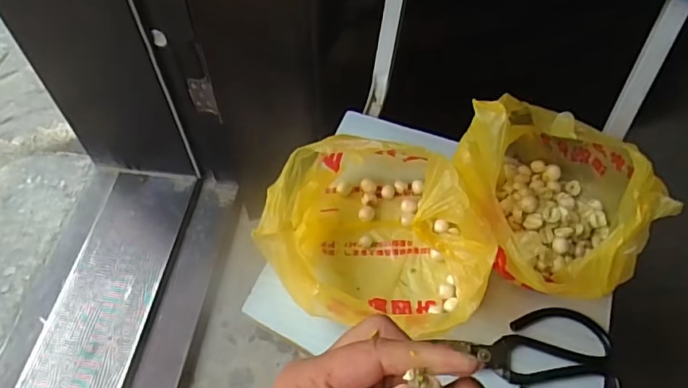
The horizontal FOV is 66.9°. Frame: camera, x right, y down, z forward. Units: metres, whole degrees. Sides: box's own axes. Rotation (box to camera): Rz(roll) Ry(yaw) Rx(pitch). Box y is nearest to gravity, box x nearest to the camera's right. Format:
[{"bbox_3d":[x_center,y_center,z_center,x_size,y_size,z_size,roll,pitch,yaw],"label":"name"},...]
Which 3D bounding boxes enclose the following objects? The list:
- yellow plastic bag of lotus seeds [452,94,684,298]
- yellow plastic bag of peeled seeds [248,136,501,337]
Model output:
[{"bbox_3d":[0.188,-0.001,0.495,0.157,0.144,0.200,11,57,7],"label":"yellow plastic bag of lotus seeds"},{"bbox_3d":[0.033,0.029,0.492,0.195,0.132,0.172,8,56,5],"label":"yellow plastic bag of peeled seeds"}]

